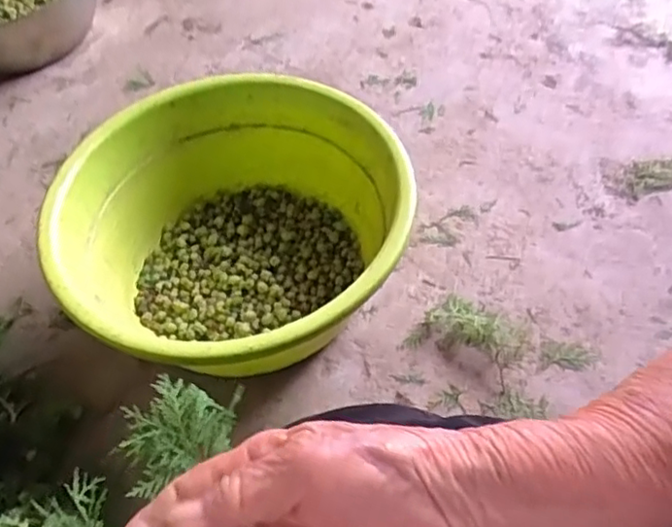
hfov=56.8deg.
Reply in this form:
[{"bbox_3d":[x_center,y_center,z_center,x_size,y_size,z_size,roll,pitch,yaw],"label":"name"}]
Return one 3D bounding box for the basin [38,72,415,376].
[{"bbox_3d":[-0.126,-0.027,0.822,0.422,0.200,0.416,-2,52,2],"label":"basin"}]

